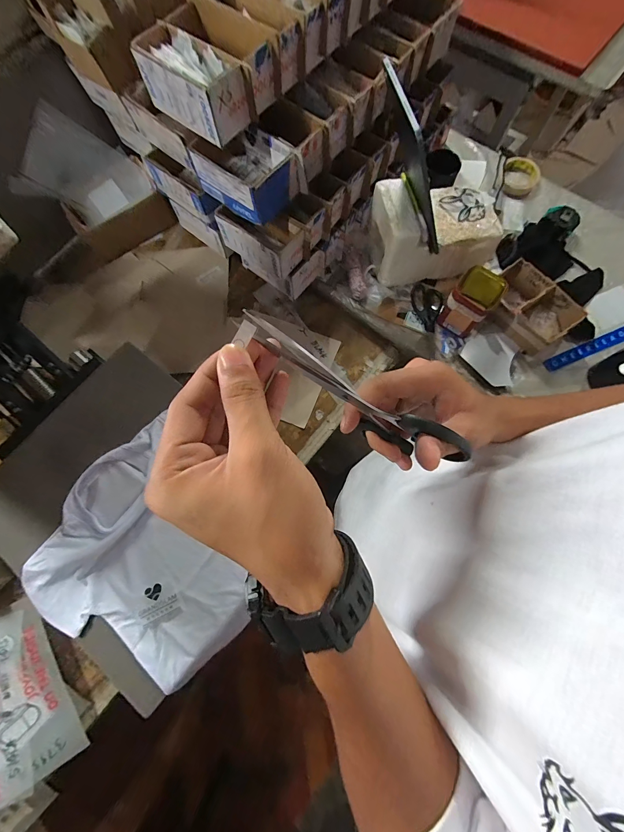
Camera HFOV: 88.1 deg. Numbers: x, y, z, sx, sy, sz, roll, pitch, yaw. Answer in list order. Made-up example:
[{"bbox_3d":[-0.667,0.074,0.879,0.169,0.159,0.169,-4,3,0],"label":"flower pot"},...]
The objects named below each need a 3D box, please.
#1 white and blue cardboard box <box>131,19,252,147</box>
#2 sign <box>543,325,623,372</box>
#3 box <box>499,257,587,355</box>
[{"bbox_3d":[-0.182,-0.511,0.500,0.167,0.070,0.079,35,78,10],"label":"white and blue cardboard box"},{"bbox_3d":[0.601,-0.151,0.670,0.264,0.007,0.032,-23,75,-5],"label":"sign"},{"bbox_3d":[0.451,-0.225,0.674,0.119,0.062,0.173,-39,77,-9],"label":"box"}]

